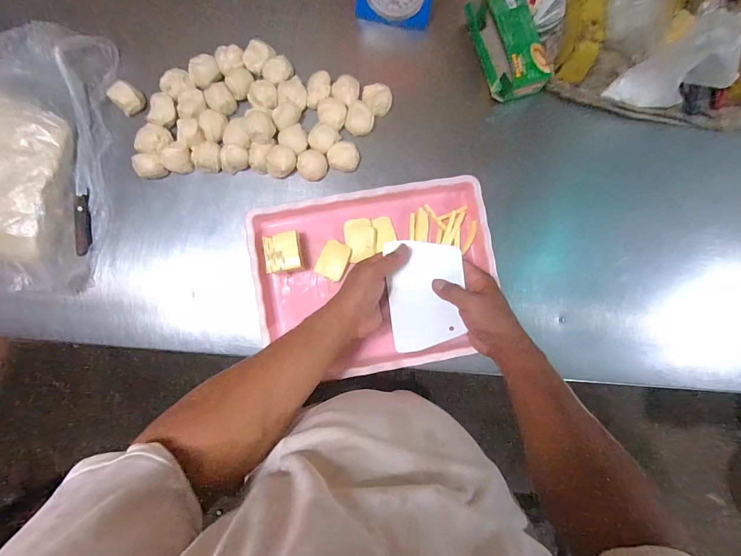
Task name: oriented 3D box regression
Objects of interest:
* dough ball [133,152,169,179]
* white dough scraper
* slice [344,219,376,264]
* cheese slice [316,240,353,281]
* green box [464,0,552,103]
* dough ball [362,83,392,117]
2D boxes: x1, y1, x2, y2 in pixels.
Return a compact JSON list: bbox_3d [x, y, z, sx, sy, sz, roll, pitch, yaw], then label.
[{"bbox_3d":[-0.343,-0.172,0.526,0.046,0.033,0.038,33,86,0],"label":"dough ball"},{"bbox_3d":[0.075,0.024,0.460,0.098,0.004,0.149,-6,97,5],"label":"white dough scraper"},{"bbox_3d":[-0.015,-0.061,0.537,0.048,0.013,0.068,-7,87,-2],"label":"slice"},{"bbox_3d":[-0.057,-0.027,0.536,0.044,0.008,0.060,28,102,2],"label":"cheese slice"},{"bbox_3d":[0.225,-0.379,0.544,0.093,0.044,0.163,-18,87,-3],"label":"green box"},{"bbox_3d":[0.011,-0.291,0.558,0.046,0.037,0.047,0,87,-2],"label":"dough ball"}]

